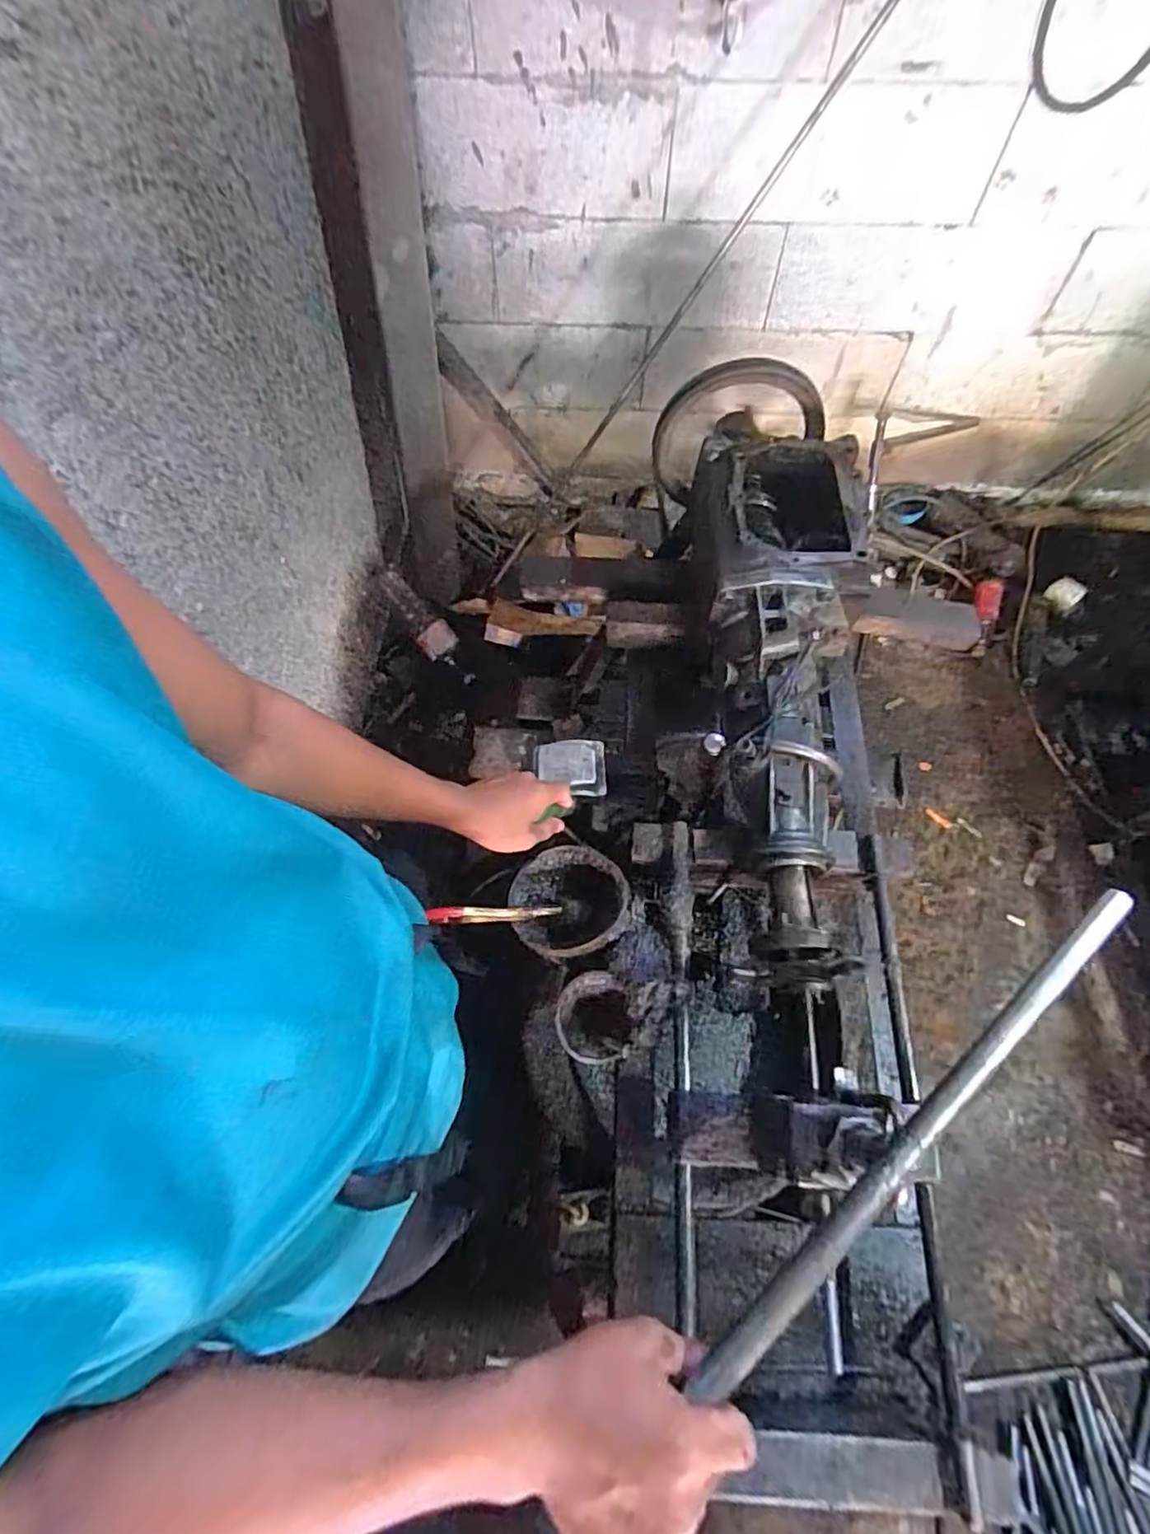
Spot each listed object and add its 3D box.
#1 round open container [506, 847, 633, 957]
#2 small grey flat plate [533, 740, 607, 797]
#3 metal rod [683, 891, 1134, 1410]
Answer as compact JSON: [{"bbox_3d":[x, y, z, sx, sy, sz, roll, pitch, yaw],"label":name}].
[{"bbox_3d":[-0.009,0.145,0.697,0.120,0.059,0.110,0,64,0],"label":"round open container"},{"bbox_3d":[-0.006,-0.001,0.788,0.087,0.023,0.070,0,64,0],"label":"small grey flat plate"},{"bbox_3d":[0.224,0.214,0.399,0.402,0.017,0.018,-38,72,-14],"label":"metal rod"}]

